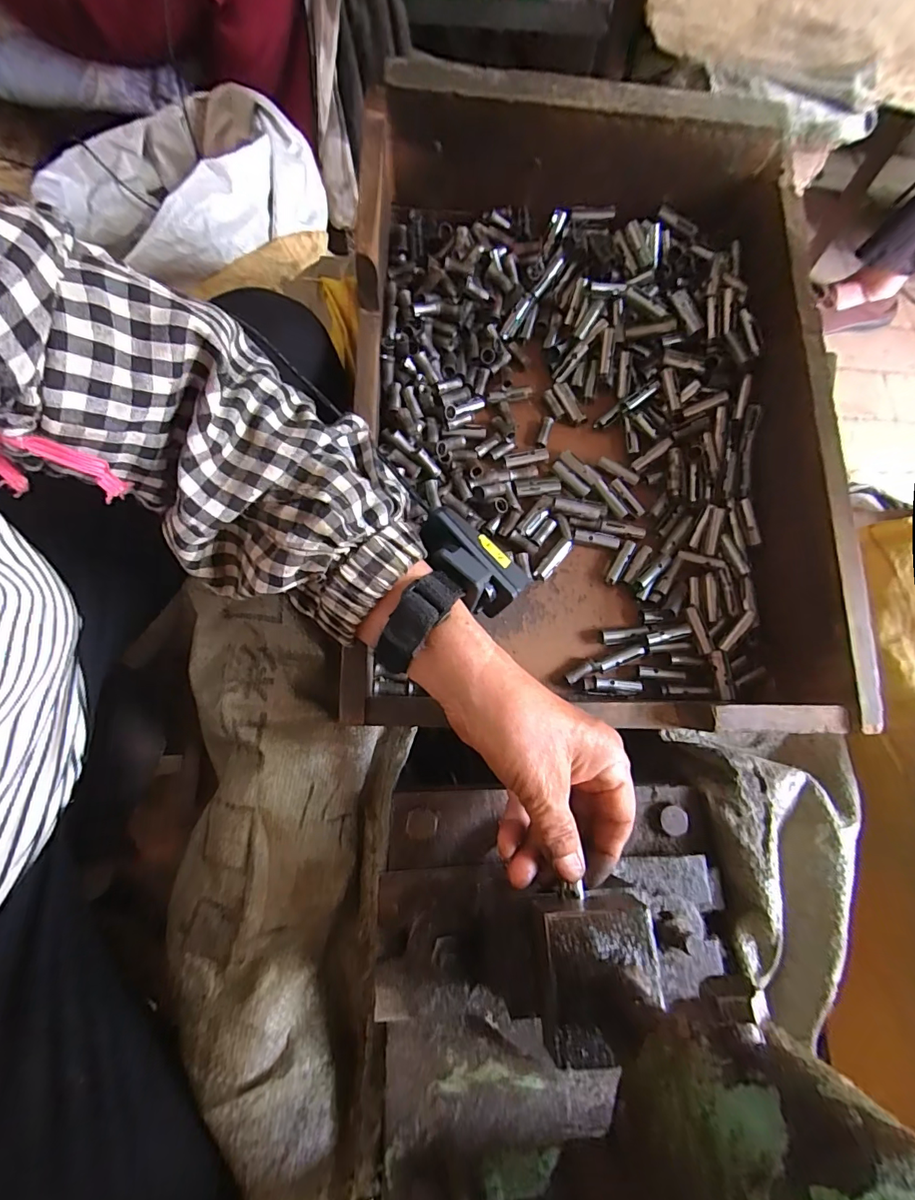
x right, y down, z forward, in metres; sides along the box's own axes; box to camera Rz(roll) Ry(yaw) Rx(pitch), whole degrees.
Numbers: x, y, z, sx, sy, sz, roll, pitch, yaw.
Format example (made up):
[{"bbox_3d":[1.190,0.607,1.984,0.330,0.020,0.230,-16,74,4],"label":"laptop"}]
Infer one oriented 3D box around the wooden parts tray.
[{"bbox_3d":[0.096,-0.139,0.362,0.324,0.110,0.445,-1,78,-2],"label":"wooden parts tray"}]

